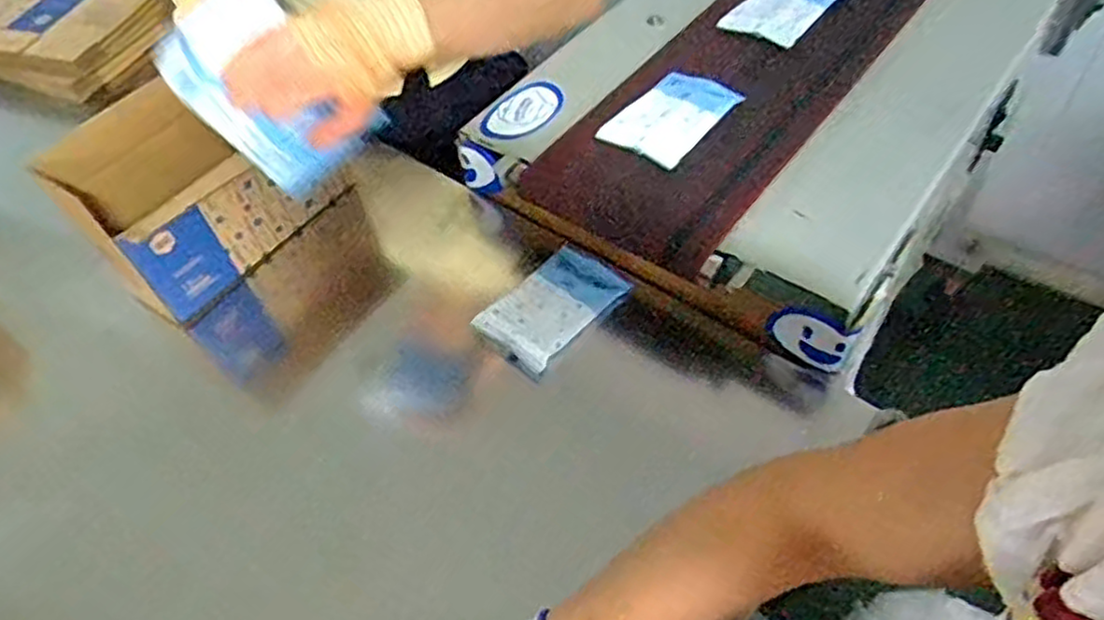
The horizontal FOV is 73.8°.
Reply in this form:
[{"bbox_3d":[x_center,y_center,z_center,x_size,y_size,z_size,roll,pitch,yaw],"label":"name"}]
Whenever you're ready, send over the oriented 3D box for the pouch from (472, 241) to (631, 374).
[{"bbox_3d":[0.002,-0.007,0.696,0.082,0.018,0.136,35,63,28],"label":"pouch"}]

